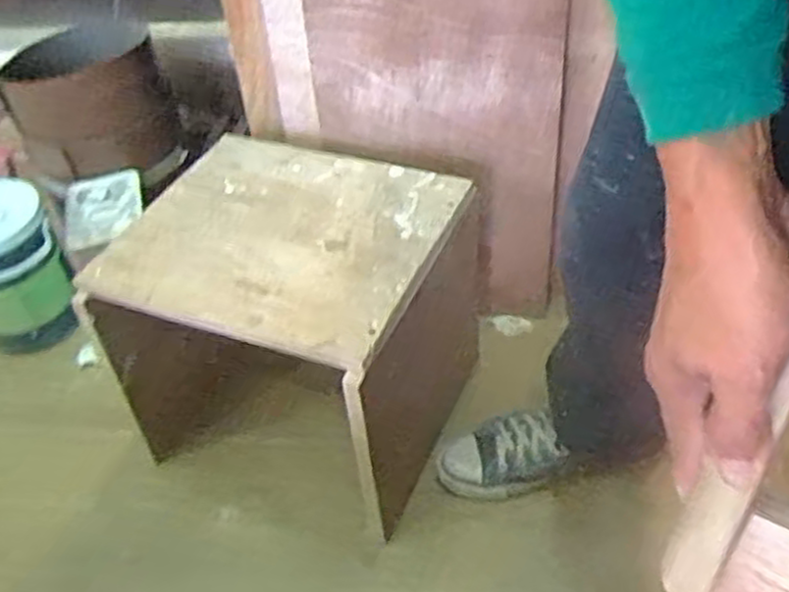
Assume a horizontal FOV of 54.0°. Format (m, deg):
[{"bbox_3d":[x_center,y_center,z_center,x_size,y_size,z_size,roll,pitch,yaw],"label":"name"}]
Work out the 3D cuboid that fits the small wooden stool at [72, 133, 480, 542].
[{"bbox_3d":[-0.114,0.021,0.963,0.349,0.272,0.331,14,47,21],"label":"small wooden stool"}]

